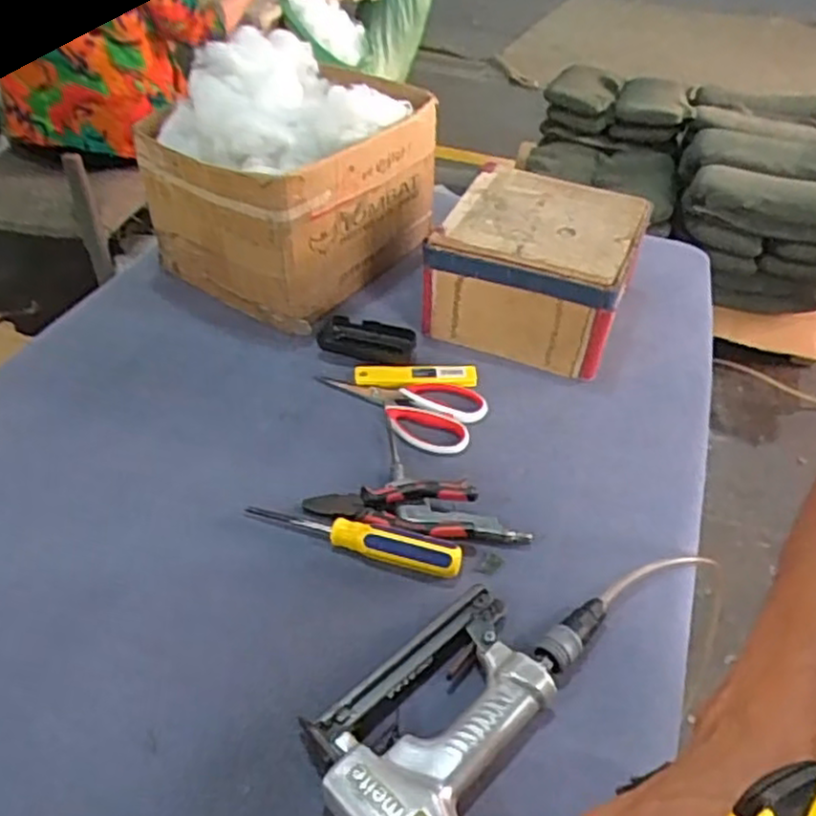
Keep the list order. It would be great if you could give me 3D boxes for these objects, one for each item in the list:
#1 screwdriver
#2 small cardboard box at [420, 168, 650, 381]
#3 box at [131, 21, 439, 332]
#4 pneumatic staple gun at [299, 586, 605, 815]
[{"bbox_3d":[-0.048,0.106,0.630,0.195,0.026,0.032,14,44,15],"label":"screwdriver"},{"bbox_3d":[0.152,-0.162,0.856,0.206,0.145,0.194,17,45,18],"label":"small cardboard box"},{"bbox_3d":[-0.141,-0.286,0.892,0.242,0.246,0.285,27,48,26],"label":"box"},{"bbox_3d":[0.041,0.202,0.518,0.128,0.039,0.253,30,50,29],"label":"pneumatic staple gun"}]

